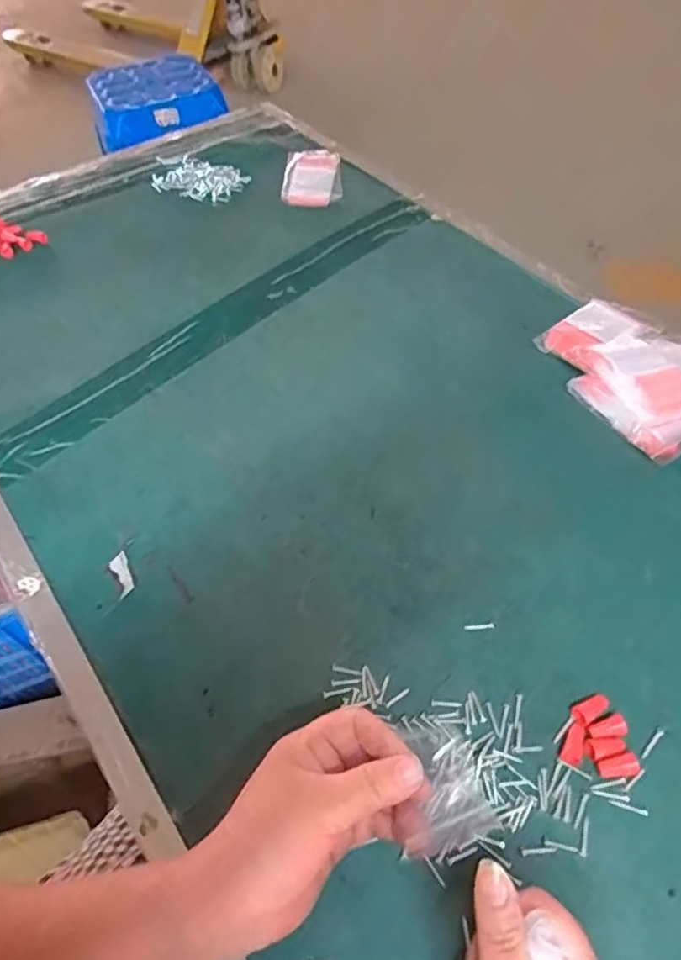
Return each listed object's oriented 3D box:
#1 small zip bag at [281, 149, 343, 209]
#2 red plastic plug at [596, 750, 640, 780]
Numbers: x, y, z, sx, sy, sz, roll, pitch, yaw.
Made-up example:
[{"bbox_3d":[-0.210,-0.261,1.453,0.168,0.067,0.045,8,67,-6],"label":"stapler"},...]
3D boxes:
[{"bbox_3d":[-0.037,-0.388,0.780,0.073,0.013,0.124,-2,52,1],"label":"small zip bag"},{"bbox_3d":[0.162,0.168,0.355,0.023,0.009,0.012,-13,53,-8],"label":"red plastic plug"}]

